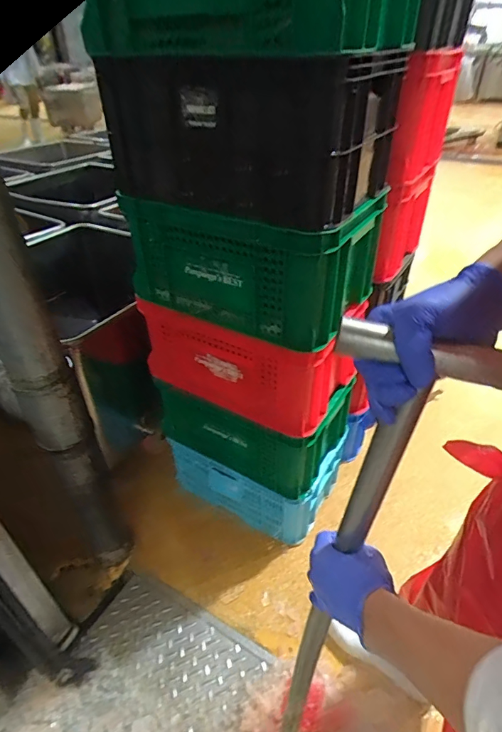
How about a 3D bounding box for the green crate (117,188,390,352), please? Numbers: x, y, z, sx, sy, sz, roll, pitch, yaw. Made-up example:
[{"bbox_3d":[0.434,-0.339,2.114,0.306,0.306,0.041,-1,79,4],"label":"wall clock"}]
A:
[{"bbox_3d":[-0.008,-0.263,0.971,0.488,0.243,0.292,19,42,25],"label":"green crate"}]

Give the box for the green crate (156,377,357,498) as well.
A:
[{"bbox_3d":[-0.004,0.147,1.281,0.501,0.240,0.266,19,42,25],"label":"green crate"}]

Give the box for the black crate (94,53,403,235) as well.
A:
[{"bbox_3d":[-0.015,-0.448,0.817,0.491,0.234,0.303,23,44,29],"label":"black crate"}]

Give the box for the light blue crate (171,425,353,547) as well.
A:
[{"bbox_3d":[0.007,0.347,1.428,0.493,0.260,0.316,19,42,25],"label":"light blue crate"}]

